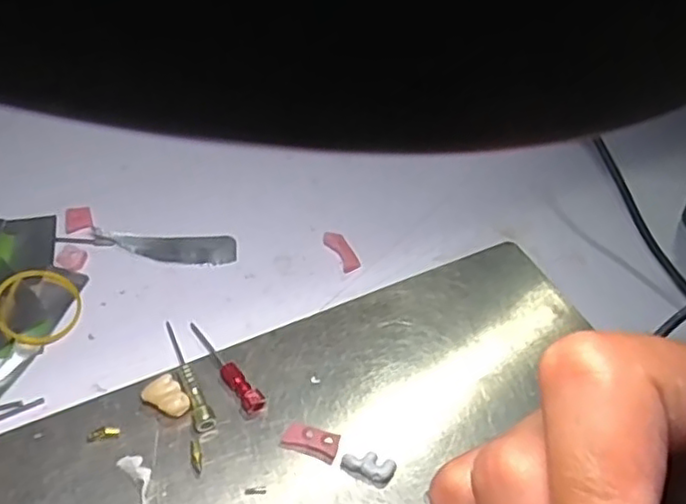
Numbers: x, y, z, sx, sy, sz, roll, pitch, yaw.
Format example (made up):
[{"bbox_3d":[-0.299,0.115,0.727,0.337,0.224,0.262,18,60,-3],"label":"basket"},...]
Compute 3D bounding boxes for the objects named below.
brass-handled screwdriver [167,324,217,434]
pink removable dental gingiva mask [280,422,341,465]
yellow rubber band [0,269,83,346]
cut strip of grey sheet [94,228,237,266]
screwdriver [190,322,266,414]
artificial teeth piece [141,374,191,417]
[{"bbox_3d":[-0.074,0.056,0.306,0.009,0.007,0.063,-17,51,-20],"label":"brass-handled screwdriver"},{"bbox_3d":[-0.014,0.083,0.287,0.024,0.004,0.013,16,48,10],"label":"pink removable dental gingiva mask"},{"bbox_3d":[-0.152,0.025,0.324,0.039,0.007,0.044,-21,52,-22],"label":"yellow rubber band"},{"bbox_3d":[-0.098,-0.004,0.359,0.077,0.004,0.021,4,47,-2],"label":"cut strip of grey sheet"},{"bbox_3d":[-0.056,0.053,0.310,0.009,0.006,0.058,-28,55,-27],"label":"screwdriver"},{"bbox_3d":[-0.079,0.065,0.294,0.022,0.011,0.013,23,49,16],"label":"artificial teeth piece"}]

